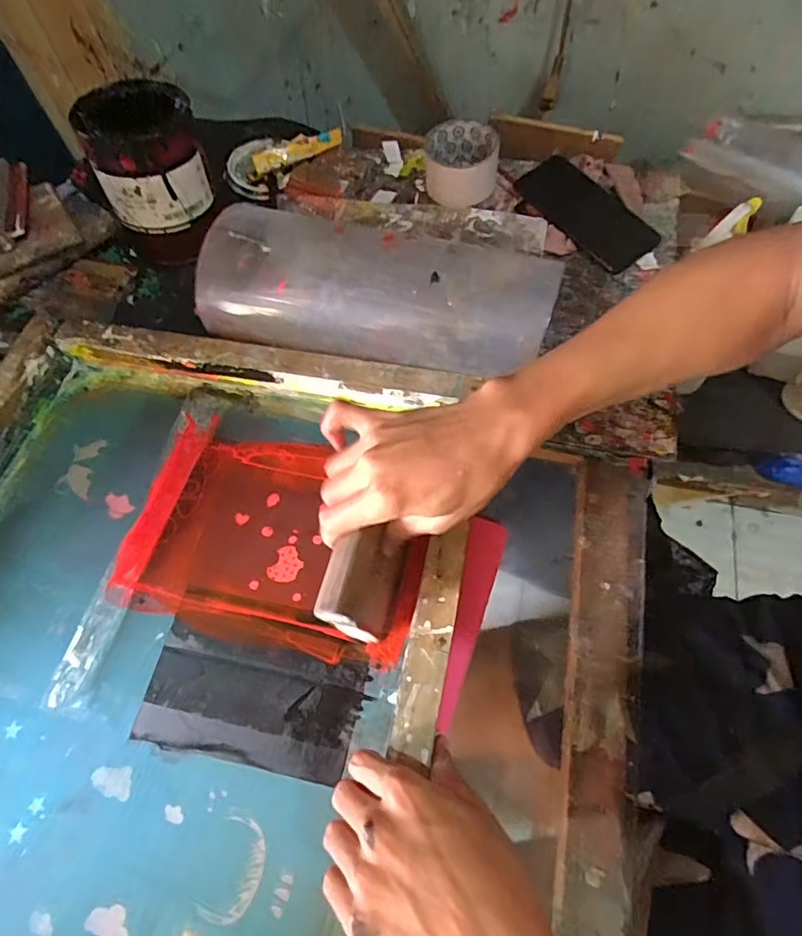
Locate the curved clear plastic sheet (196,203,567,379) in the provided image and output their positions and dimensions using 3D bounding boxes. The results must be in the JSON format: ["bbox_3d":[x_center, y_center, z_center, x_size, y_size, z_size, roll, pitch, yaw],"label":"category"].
[{"bbox_3d":[-0.027,-0.160,0.462,0.308,0.076,0.103,11,65,10],"label":"curved clear plastic sheet"}]

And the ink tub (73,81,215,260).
[{"bbox_3d":[-0.258,-0.309,0.552,0.111,0.149,0.099,-27,64,-9],"label":"ink tub"}]

